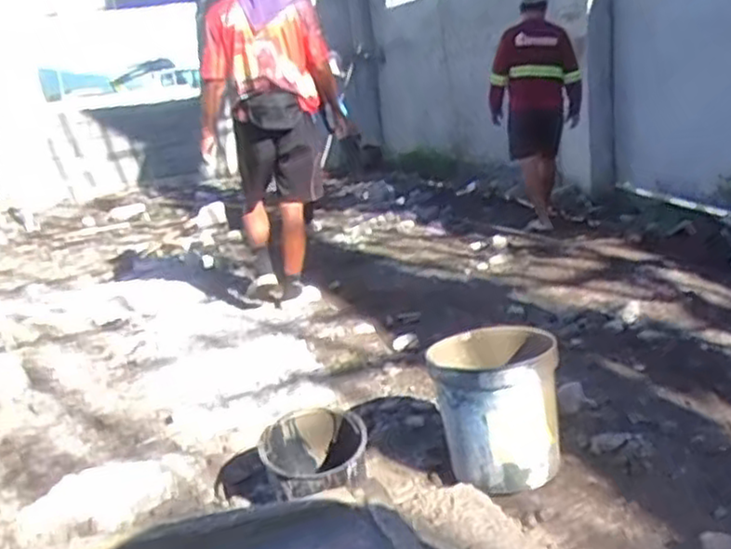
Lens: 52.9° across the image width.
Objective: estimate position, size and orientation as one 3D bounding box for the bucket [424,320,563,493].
[{"bbox_3d":[0.320,0.332,1.816,0.291,0.339,0.274,-6,14,1],"label":"bucket"}]

